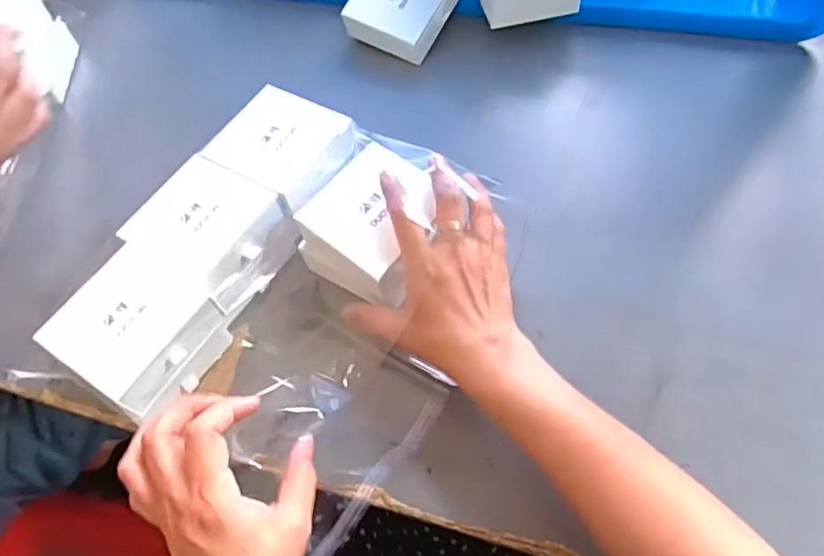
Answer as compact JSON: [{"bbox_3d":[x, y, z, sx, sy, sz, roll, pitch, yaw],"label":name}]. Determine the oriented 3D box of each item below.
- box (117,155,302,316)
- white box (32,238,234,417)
[{"bbox_3d":[-0.158,-0.030,0.479,0.104,0.059,0.100,26,66,17],"label":"box"},{"bbox_3d":[-0.199,0.044,0.444,0.094,0.068,0.090,28,66,18],"label":"white box"}]

